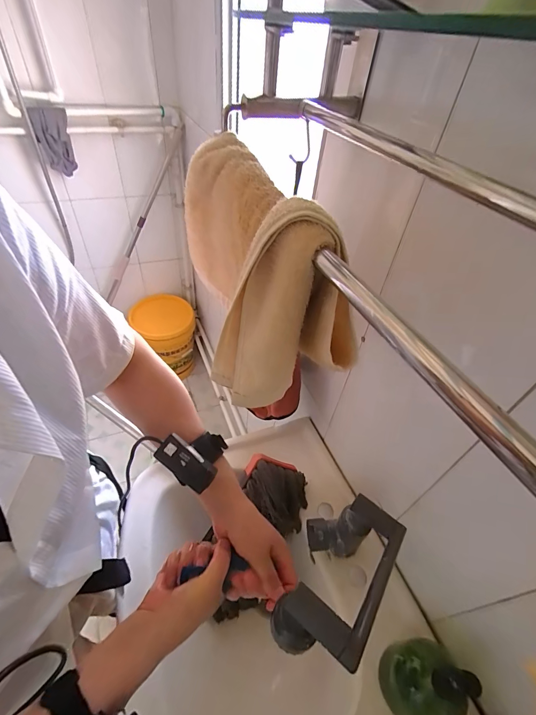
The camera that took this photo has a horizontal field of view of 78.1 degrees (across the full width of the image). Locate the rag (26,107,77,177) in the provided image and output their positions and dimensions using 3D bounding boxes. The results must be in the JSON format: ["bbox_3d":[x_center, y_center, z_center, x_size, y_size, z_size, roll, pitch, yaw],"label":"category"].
[{"bbox_3d":[-0.660,-0.669,1.031,0.099,0.177,0.042,-16,50,-21],"label":"rag"}]

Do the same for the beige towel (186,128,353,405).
[{"bbox_3d":[-0.025,-0.094,0.341,0.102,0.168,0.267,-13,49,-19],"label":"beige towel"}]

